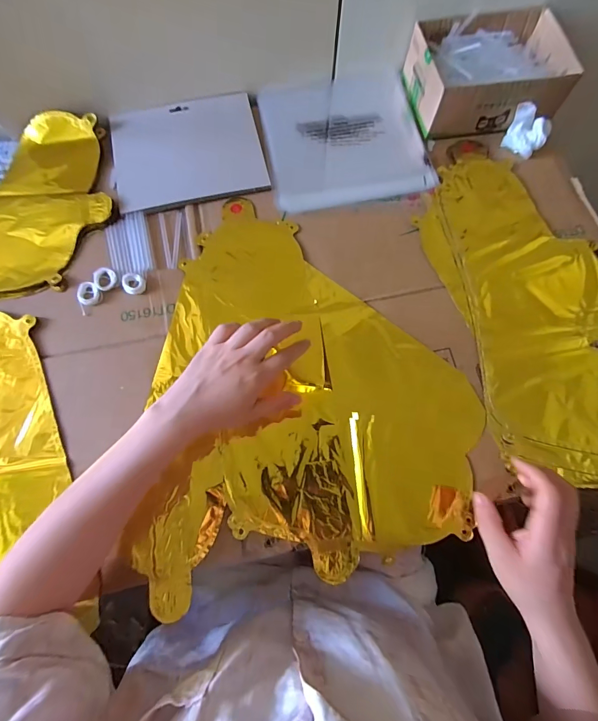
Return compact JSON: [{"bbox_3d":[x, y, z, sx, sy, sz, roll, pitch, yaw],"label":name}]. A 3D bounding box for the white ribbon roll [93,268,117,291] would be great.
[{"bbox_3d":[-0.229,-0.097,0.431,0.025,0.006,0.028,-23,76,-6],"label":"white ribbon roll"}]

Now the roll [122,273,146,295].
[{"bbox_3d":[-0.196,-0.091,0.432,0.027,0.005,0.026,0,74,0],"label":"roll"}]

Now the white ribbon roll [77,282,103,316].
[{"bbox_3d":[-0.245,-0.075,0.427,0.027,0.006,0.037,-21,75,-6],"label":"white ribbon roll"}]

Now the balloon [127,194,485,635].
[{"bbox_3d":[0.018,0.039,0.411,0.346,0.029,0.420,8,73,2],"label":"balloon"}]

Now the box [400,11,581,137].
[{"bbox_3d":[0.254,-0.390,0.497,0.190,0.065,0.151,-12,75,-4],"label":"box"}]

